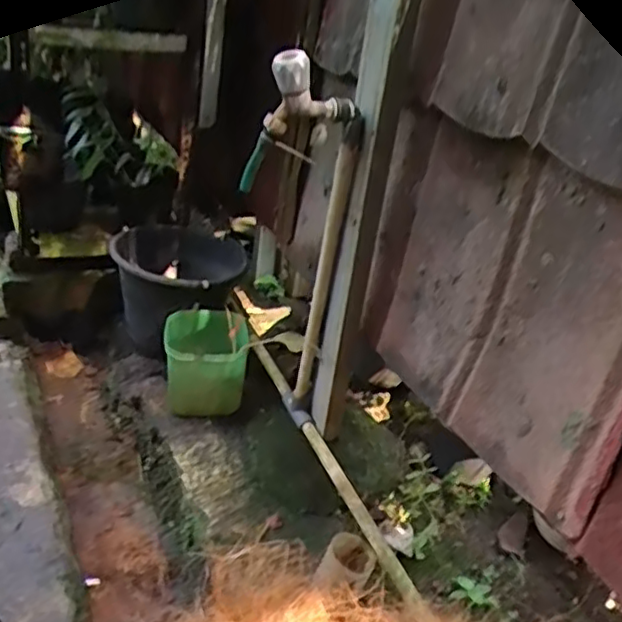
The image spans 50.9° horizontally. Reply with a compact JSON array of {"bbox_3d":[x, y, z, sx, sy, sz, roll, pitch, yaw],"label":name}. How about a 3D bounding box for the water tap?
[{"bbox_3d":[-0.015,-0.249,0.858,0.146,0.178,0.054,-13,34,-31],"label":"water tap"}]

